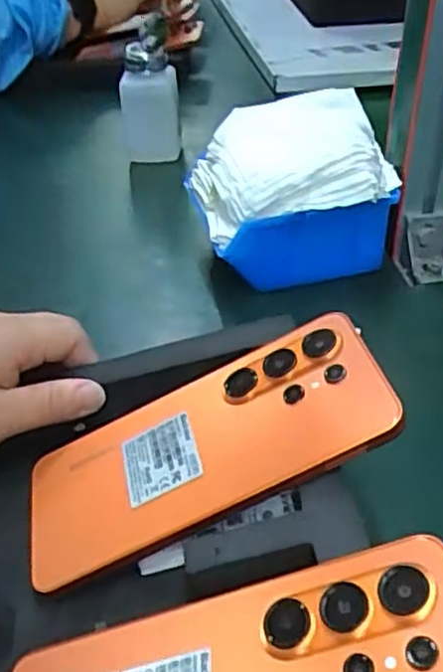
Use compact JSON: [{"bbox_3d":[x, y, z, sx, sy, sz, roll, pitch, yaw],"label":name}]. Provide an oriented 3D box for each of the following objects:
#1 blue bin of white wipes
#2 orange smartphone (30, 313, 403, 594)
[{"bbox_3d":[0.047,-0.108,0.502,0.132,0.096,0.118,-8,39,-9],"label":"blue bin of white wipes"},{"bbox_3d":[-0.010,0.048,0.306,0.167,0.009,0.076,-26,39,8],"label":"orange smartphone"}]

